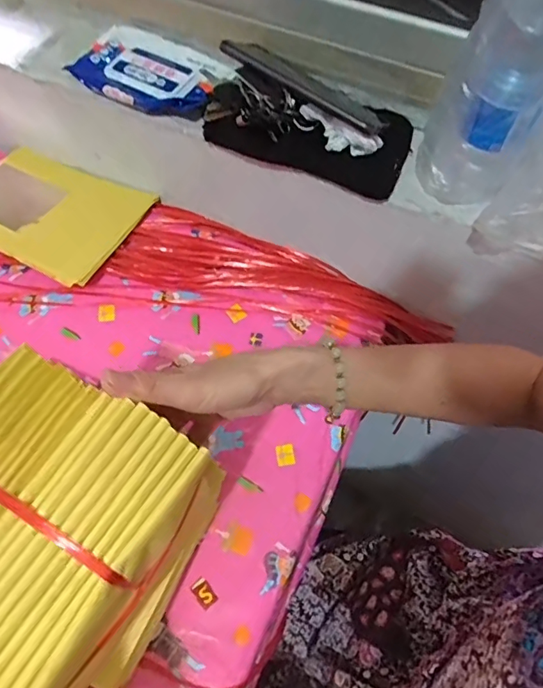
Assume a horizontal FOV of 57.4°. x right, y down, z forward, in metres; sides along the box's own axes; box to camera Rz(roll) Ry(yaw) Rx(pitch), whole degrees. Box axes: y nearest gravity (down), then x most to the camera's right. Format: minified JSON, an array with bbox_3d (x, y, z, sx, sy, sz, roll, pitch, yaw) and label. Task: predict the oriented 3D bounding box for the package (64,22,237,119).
[{"bbox_3d":[-0.134,-0.300,0.547,0.172,0.024,0.109,28,63,13],"label":"package"}]

